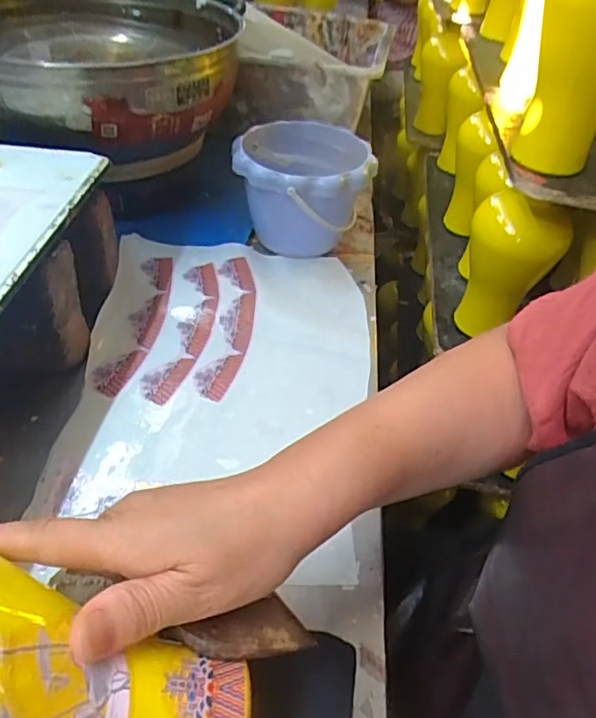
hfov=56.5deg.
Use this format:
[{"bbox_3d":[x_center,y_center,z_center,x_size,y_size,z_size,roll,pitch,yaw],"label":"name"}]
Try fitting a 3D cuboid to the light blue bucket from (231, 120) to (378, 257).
[{"bbox_3d":[0.005,-0.193,0.659,0.152,0.118,0.158,2,45,-2],"label":"light blue bucket"}]

